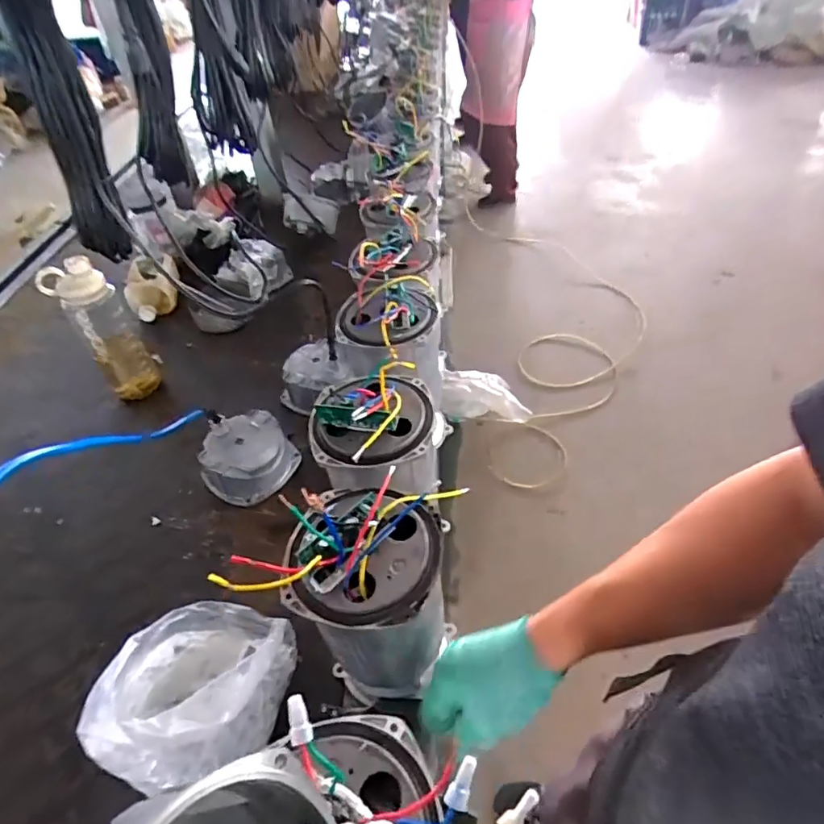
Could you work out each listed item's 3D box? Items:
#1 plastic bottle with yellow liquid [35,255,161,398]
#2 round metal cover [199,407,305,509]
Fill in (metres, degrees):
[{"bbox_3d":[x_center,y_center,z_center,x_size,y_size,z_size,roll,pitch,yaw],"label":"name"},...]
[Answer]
[{"bbox_3d":[-0.528,-0.134,0.923,0.096,0.260,0.088,-30,50,-22],"label":"plastic bottle with yellow liquid"},{"bbox_3d":[-0.247,0.068,0.806,0.115,0.076,0.125,24,53,26],"label":"round metal cover"}]

